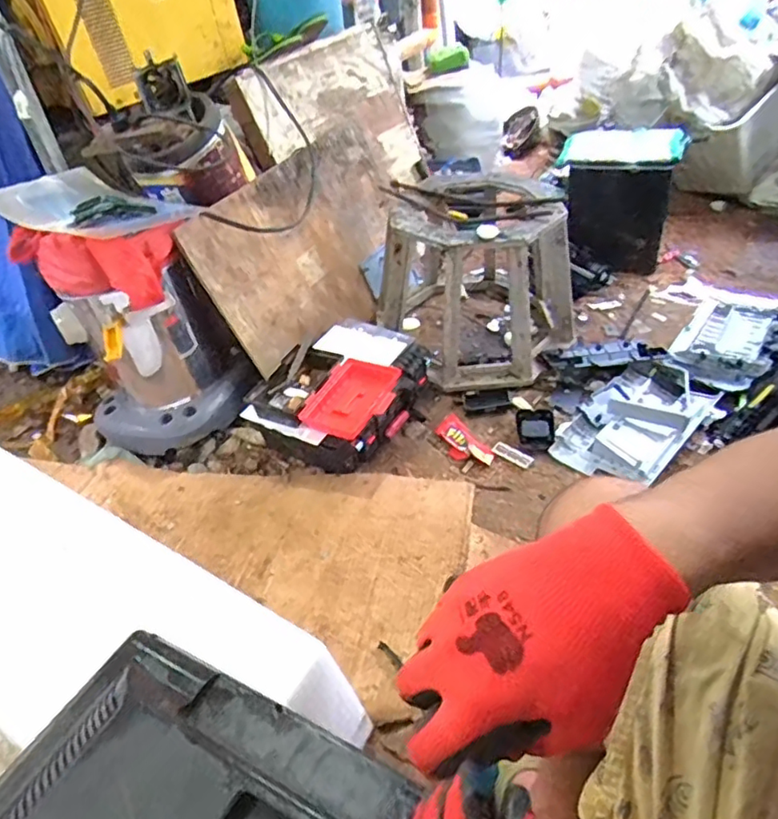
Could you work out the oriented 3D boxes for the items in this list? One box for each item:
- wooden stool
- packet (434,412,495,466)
[{"bbox_3d":[0.208,-0.339,1.461,0.402,0.351,0.480,-23,43,-18],"label":"wooden stool"},{"bbox_3d":[0.157,0.068,1.299,0.073,0.019,0.163,-25,44,-19],"label":"packet"}]

